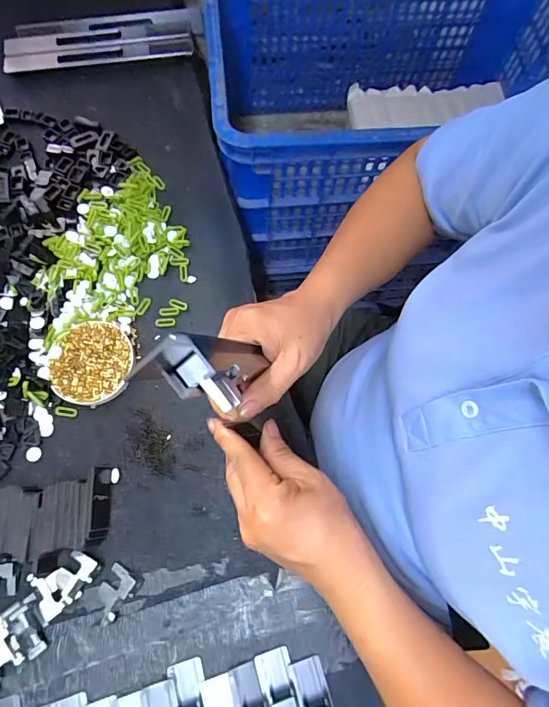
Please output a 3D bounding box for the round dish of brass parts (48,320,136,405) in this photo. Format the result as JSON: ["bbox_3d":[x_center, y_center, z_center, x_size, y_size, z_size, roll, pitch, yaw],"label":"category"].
[{"bbox_3d":[-0.164,0.008,0.385,0.071,0.015,0.074,-3,71,-4],"label":"round dish of brass parts"}]

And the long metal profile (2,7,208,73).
[{"bbox_3d":[-0.201,-0.372,0.501,0.228,0.022,0.065,-6,71,-5],"label":"long metal profile"}]

